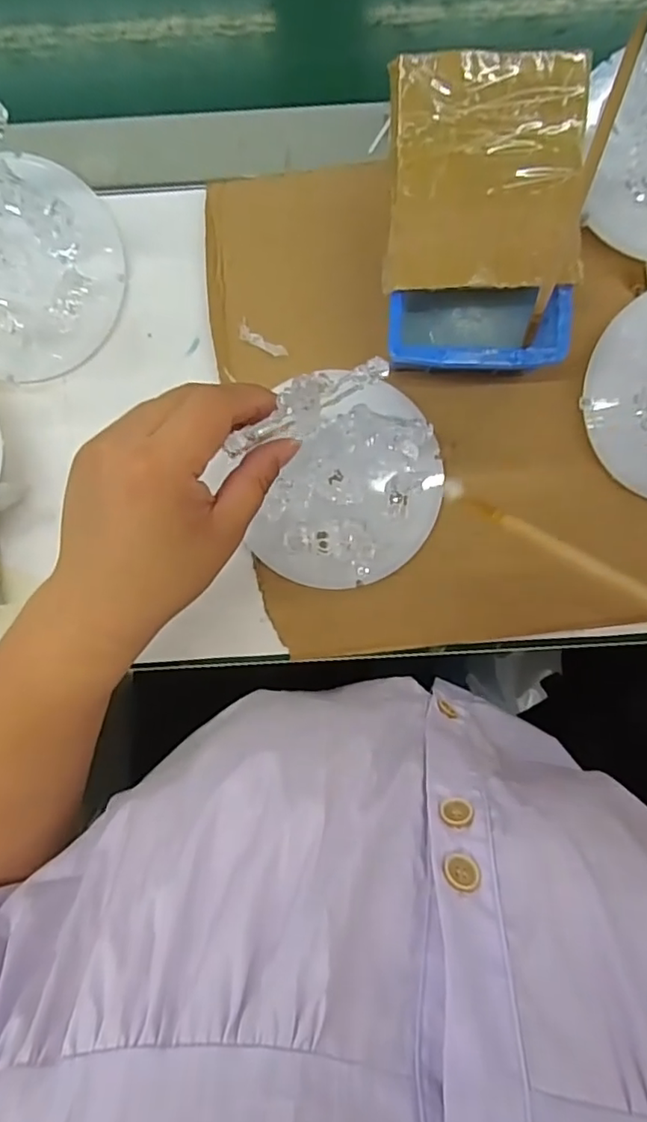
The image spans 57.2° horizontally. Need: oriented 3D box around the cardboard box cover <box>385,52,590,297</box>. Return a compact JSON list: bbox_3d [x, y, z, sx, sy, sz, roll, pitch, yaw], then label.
[{"bbox_3d":[0.083,-0.201,0.304,0.098,0.016,0.114,-1,92,0],"label":"cardboard box cover"}]

